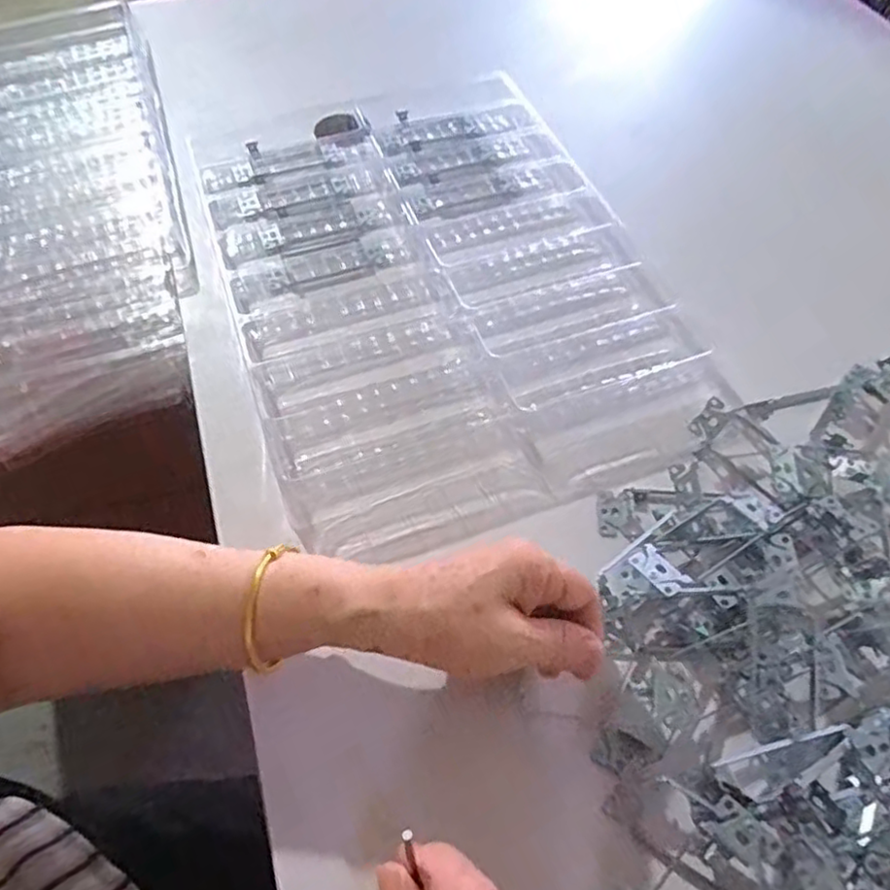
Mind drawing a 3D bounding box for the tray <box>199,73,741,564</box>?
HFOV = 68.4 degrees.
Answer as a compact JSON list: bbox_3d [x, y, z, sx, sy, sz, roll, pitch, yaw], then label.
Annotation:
[{"bbox_3d":[-0.008,-0.153,0.562,0.343,0.033,0.474,-18,59,-9],"label":"tray"}]

